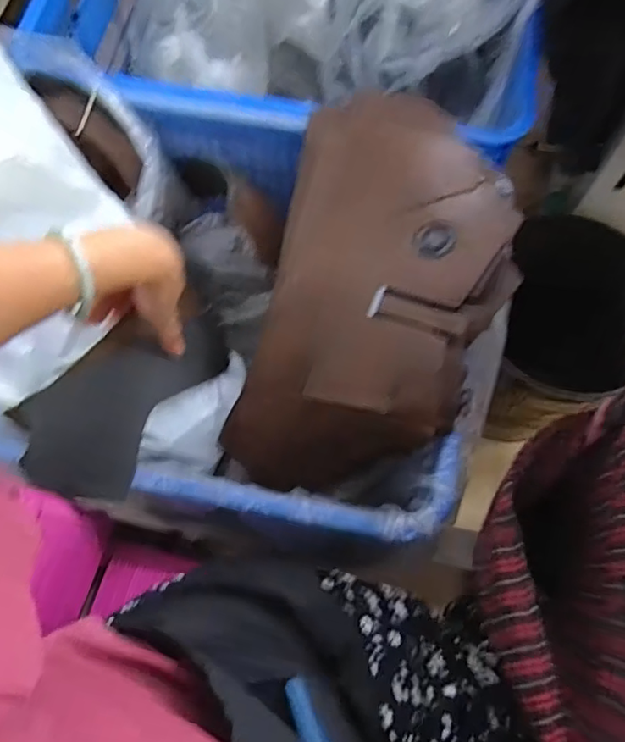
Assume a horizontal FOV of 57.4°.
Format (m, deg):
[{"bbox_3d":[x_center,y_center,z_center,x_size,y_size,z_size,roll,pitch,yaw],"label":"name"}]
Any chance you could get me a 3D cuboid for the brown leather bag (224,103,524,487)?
[{"bbox_3d":[0.056,-0.076,0.526,0.221,0.070,0.382,12,82,18],"label":"brown leather bag"}]

